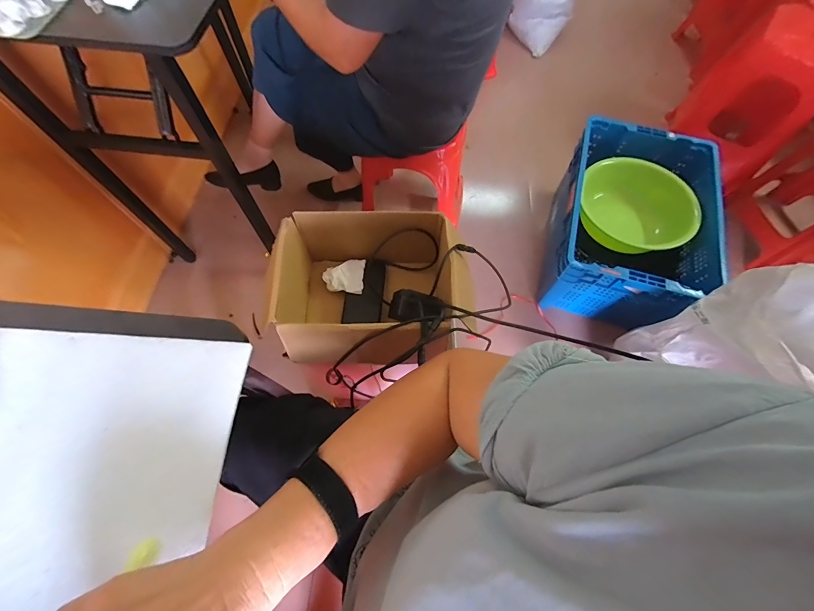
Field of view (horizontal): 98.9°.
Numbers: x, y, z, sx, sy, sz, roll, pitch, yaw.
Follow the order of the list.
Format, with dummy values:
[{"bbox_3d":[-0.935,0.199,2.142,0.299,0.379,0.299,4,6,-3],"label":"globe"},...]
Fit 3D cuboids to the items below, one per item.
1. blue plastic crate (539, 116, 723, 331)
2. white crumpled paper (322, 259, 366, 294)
[{"bbox_3d":[0.678,-0.244,1.129,0.395,0.332,0.573,18,67,6],"label":"blue plastic crate"},{"bbox_3d":[-0.125,-0.061,0.688,0.078,0.020,0.075,3,66,0],"label":"white crumpled paper"}]

